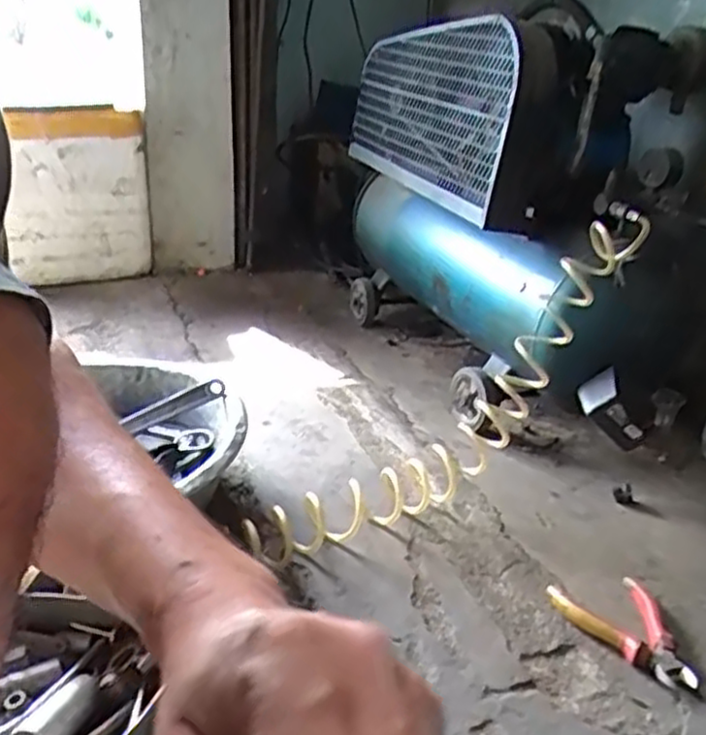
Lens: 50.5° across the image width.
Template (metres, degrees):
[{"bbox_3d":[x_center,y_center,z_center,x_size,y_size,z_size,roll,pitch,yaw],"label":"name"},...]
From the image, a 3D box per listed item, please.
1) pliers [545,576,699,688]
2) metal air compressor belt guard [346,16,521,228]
[{"bbox_3d":[0.294,0.293,0.848,0.120,0.023,0.165,1,23,-3],"label":"pliers"},{"bbox_3d":[0.117,-0.450,1.308,0.070,0.283,0.549,-4,24,-16],"label":"metal air compressor belt guard"}]

